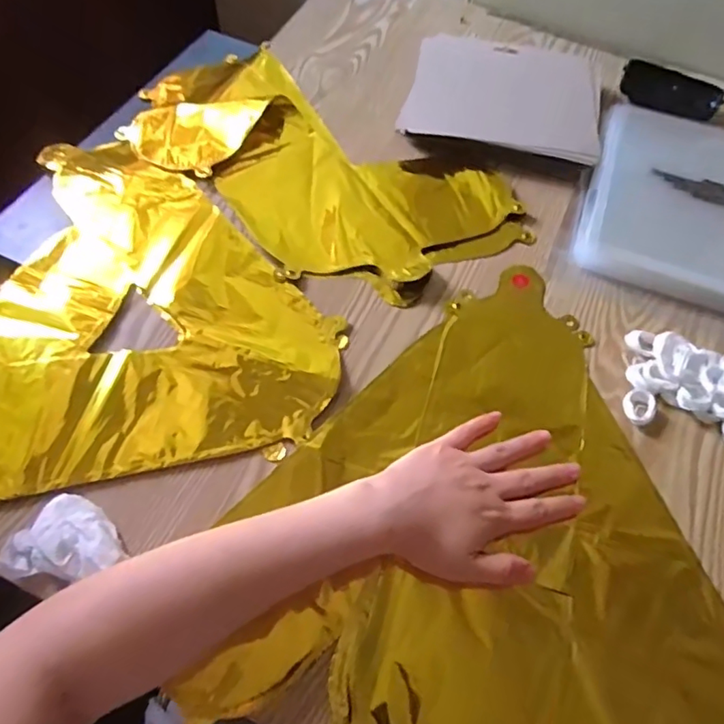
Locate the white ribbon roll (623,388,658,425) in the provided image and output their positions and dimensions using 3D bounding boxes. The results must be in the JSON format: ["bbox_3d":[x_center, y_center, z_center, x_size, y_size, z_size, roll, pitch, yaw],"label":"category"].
[{"bbox_3d":[0.217,0.034,0.423,0.025,0.010,0.026,1,60,-3],"label":"white ribbon roll"}]

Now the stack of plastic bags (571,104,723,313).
[{"bbox_3d":[0.329,-0.150,0.528,0.211,0.034,0.225,20,61,8],"label":"stack of plastic bags"}]

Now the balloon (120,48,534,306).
[{"bbox_3d":[-0.062,-0.205,0.545,0.420,0.015,0.207,37,65,17],"label":"balloon"}]

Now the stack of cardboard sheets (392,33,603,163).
[{"bbox_3d":[0.152,-0.288,0.585,0.200,0.007,0.138,10,72,4],"label":"stack of cardboard sheets"}]

